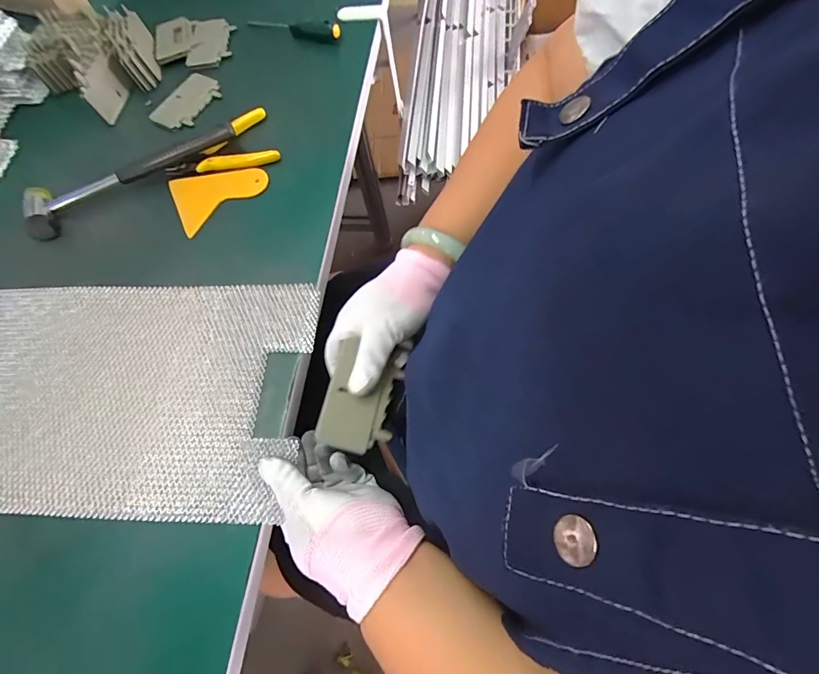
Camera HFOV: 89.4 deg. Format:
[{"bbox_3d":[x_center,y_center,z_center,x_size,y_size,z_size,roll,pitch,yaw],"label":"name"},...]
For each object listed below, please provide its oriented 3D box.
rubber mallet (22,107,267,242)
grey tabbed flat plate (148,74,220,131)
[{"bbox_3d":[-0.282,-0.183,0.449,0.272,0.021,0.054,-26,67,-5],"label":"rubber mallet"},{"bbox_3d":[-0.271,-0.287,0.501,0.059,0.007,0.080,24,72,15],"label":"grey tabbed flat plate"}]

